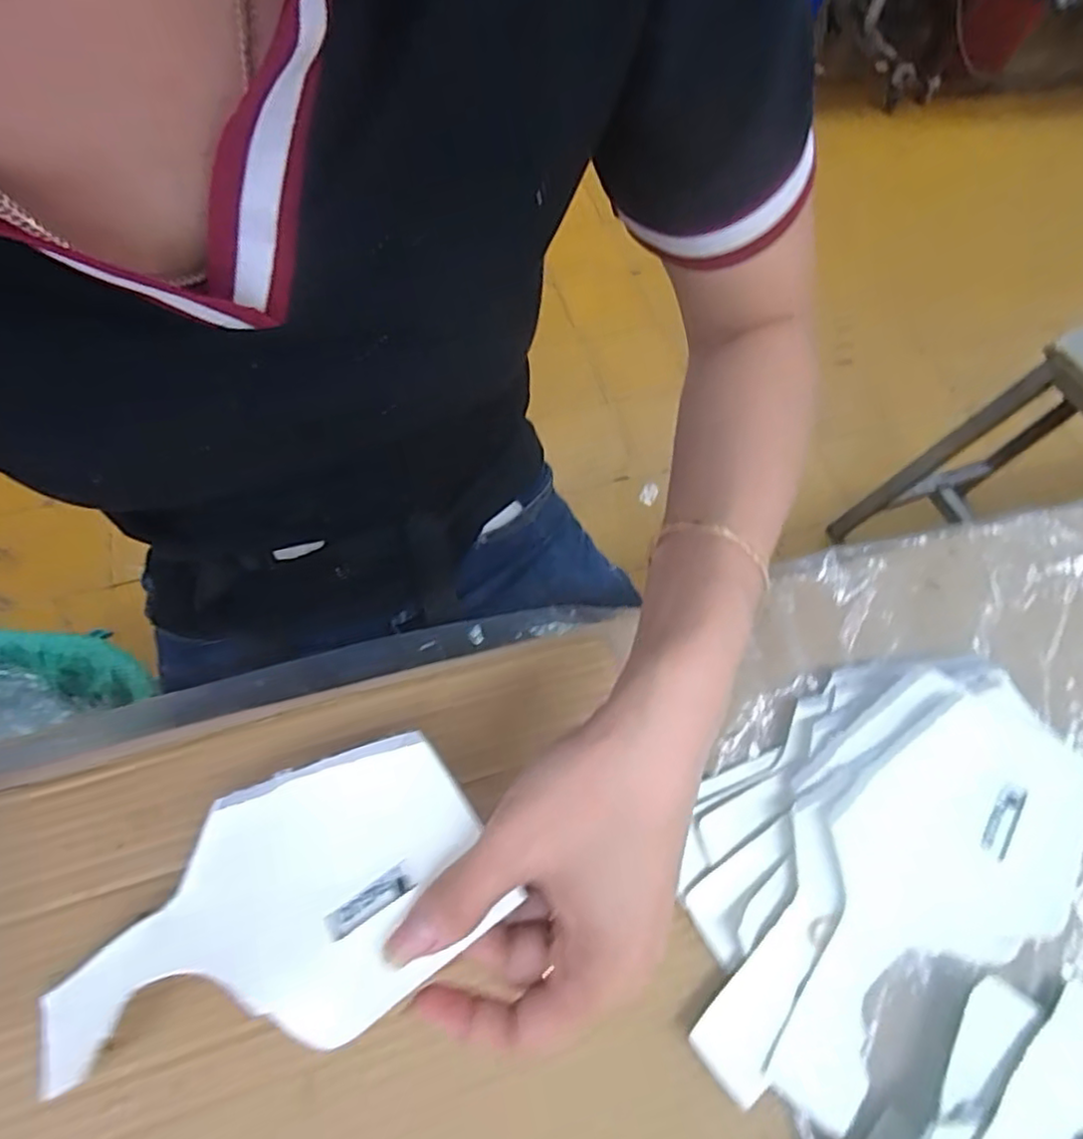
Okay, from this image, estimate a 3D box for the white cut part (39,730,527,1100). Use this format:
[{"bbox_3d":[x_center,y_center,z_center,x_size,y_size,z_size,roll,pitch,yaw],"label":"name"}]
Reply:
[{"bbox_3d":[-0.108,0.127,0.240,0.183,0.007,0.088,-20,63,8],"label":"white cut part"}]

